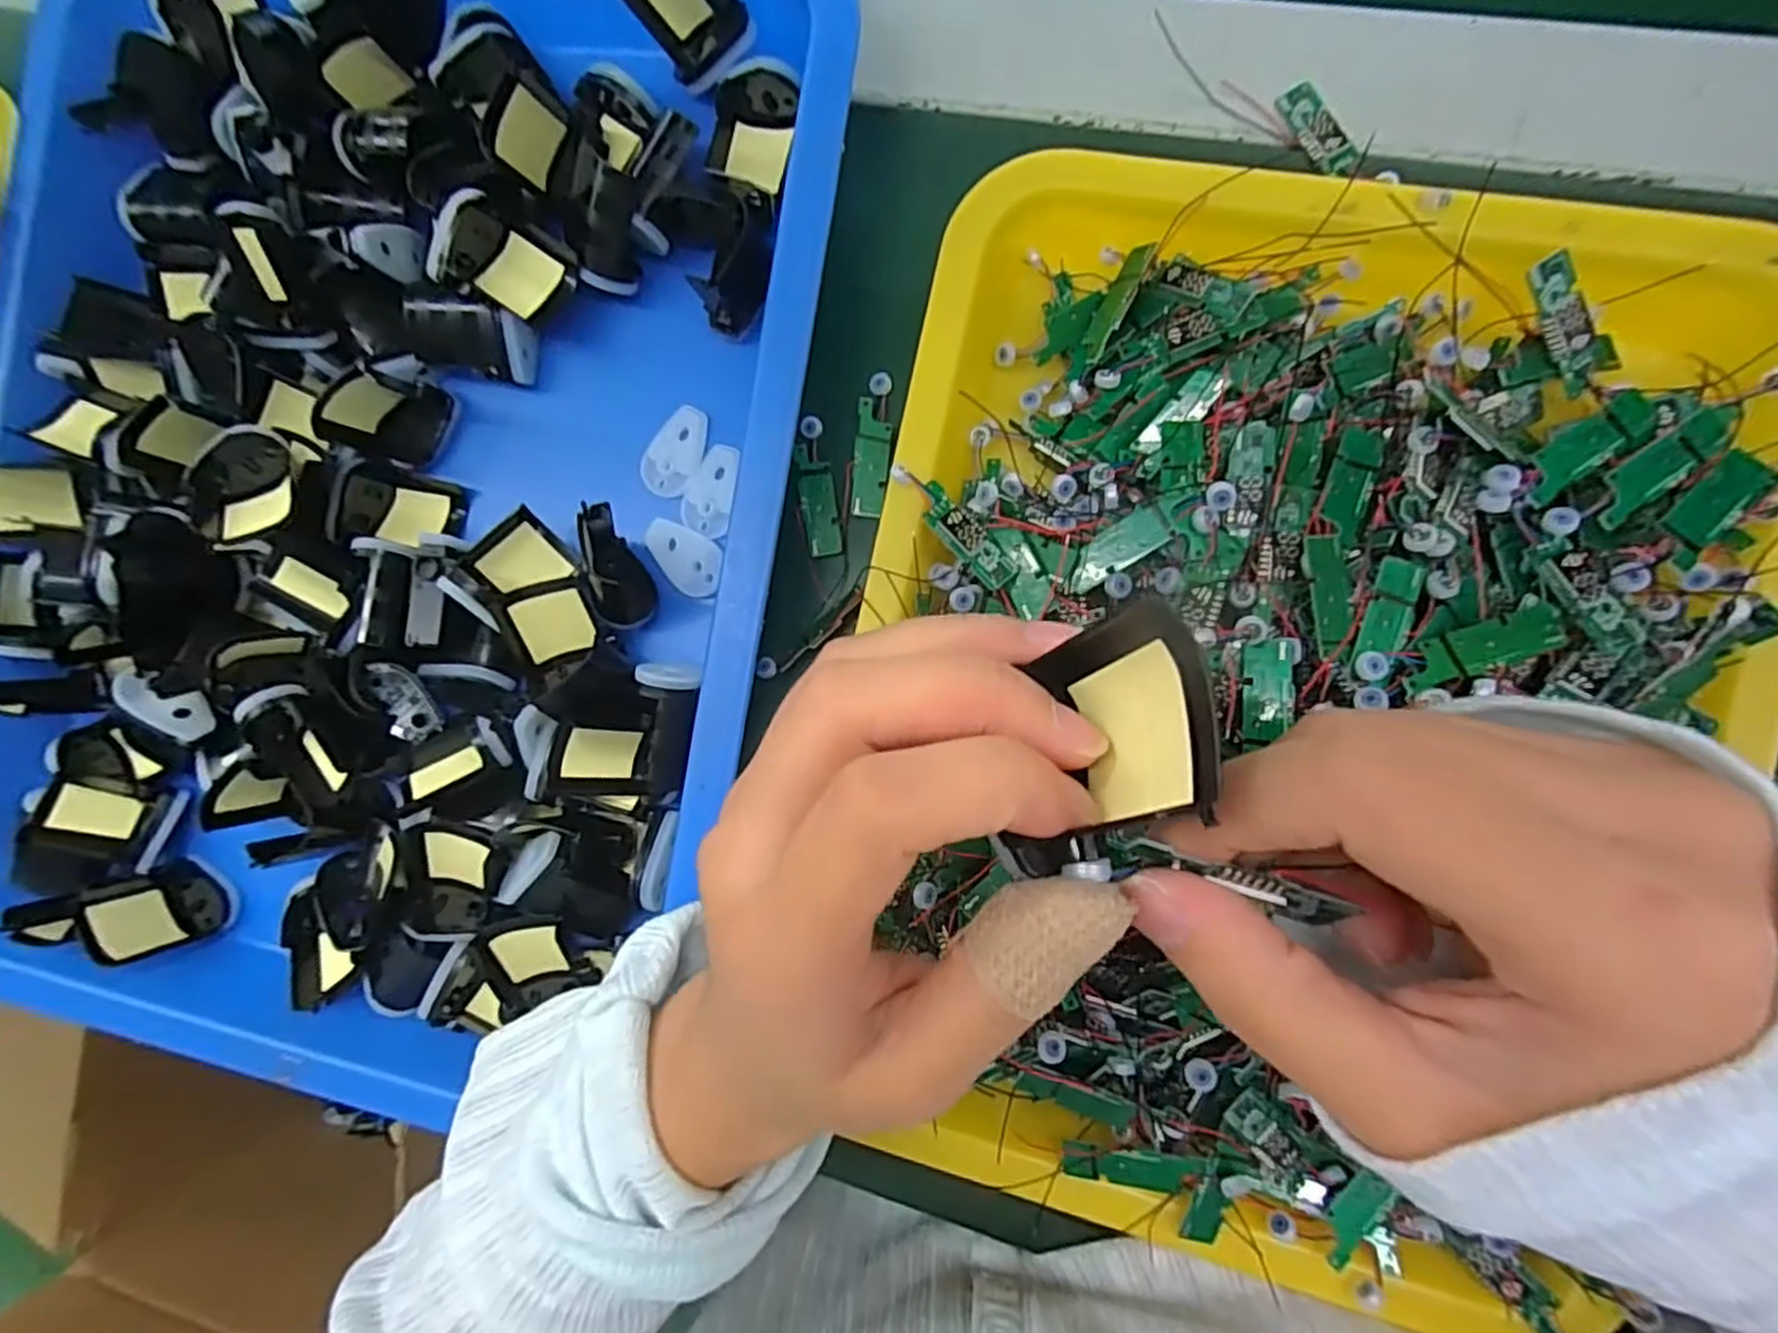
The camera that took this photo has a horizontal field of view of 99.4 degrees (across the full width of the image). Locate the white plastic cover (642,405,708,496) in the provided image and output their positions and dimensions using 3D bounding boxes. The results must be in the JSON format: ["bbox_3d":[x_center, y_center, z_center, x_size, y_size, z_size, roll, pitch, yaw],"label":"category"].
[{"bbox_3d":[-0.082,-0.083,0.290,0.020,0.005,0.035,24,93,8],"label":"white plastic cover"}]

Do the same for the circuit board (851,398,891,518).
[{"bbox_3d":[-0.006,-0.077,0.283,0.013,0.004,0.042,4,93,-20],"label":"circuit board"}]

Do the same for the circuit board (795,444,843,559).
[{"bbox_3d":[-0.026,-0.063,0.284,0.013,0.005,0.042,-9,88,9],"label":"circuit board"}]

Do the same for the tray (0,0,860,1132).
[{"bbox_3d":[-0.200,-0.067,0.295,0.334,0.050,0.450,12,91,9],"label":"tray"}]

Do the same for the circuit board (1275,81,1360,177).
[{"bbox_3d":[0.145,-0.181,0.255,0.013,0.005,0.035,-29,85,7],"label":"circuit board"}]

